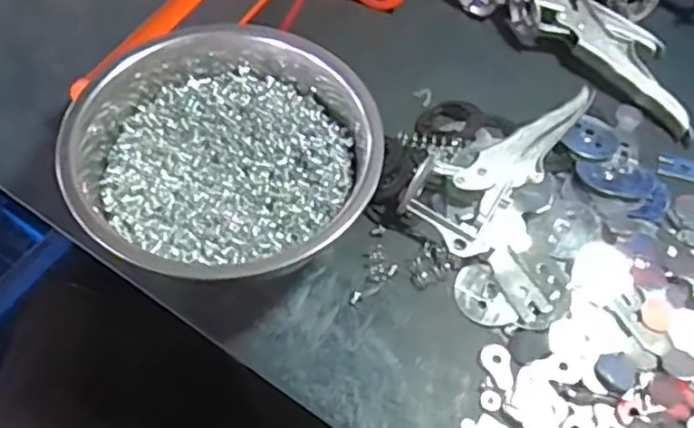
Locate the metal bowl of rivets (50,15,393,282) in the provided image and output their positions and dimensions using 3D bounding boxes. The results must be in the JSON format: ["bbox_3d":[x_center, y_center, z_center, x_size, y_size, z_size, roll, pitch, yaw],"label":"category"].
[{"bbox_3d":[-0.074,-0.044,0.436,0.182,0.077,0.193,0,58,-3],"label":"metal bowl of rivets"}]

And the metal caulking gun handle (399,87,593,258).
[{"bbox_3d":[0.106,-0.042,0.461,0.061,0.033,0.156,34,63,17],"label":"metal caulking gun handle"}]

